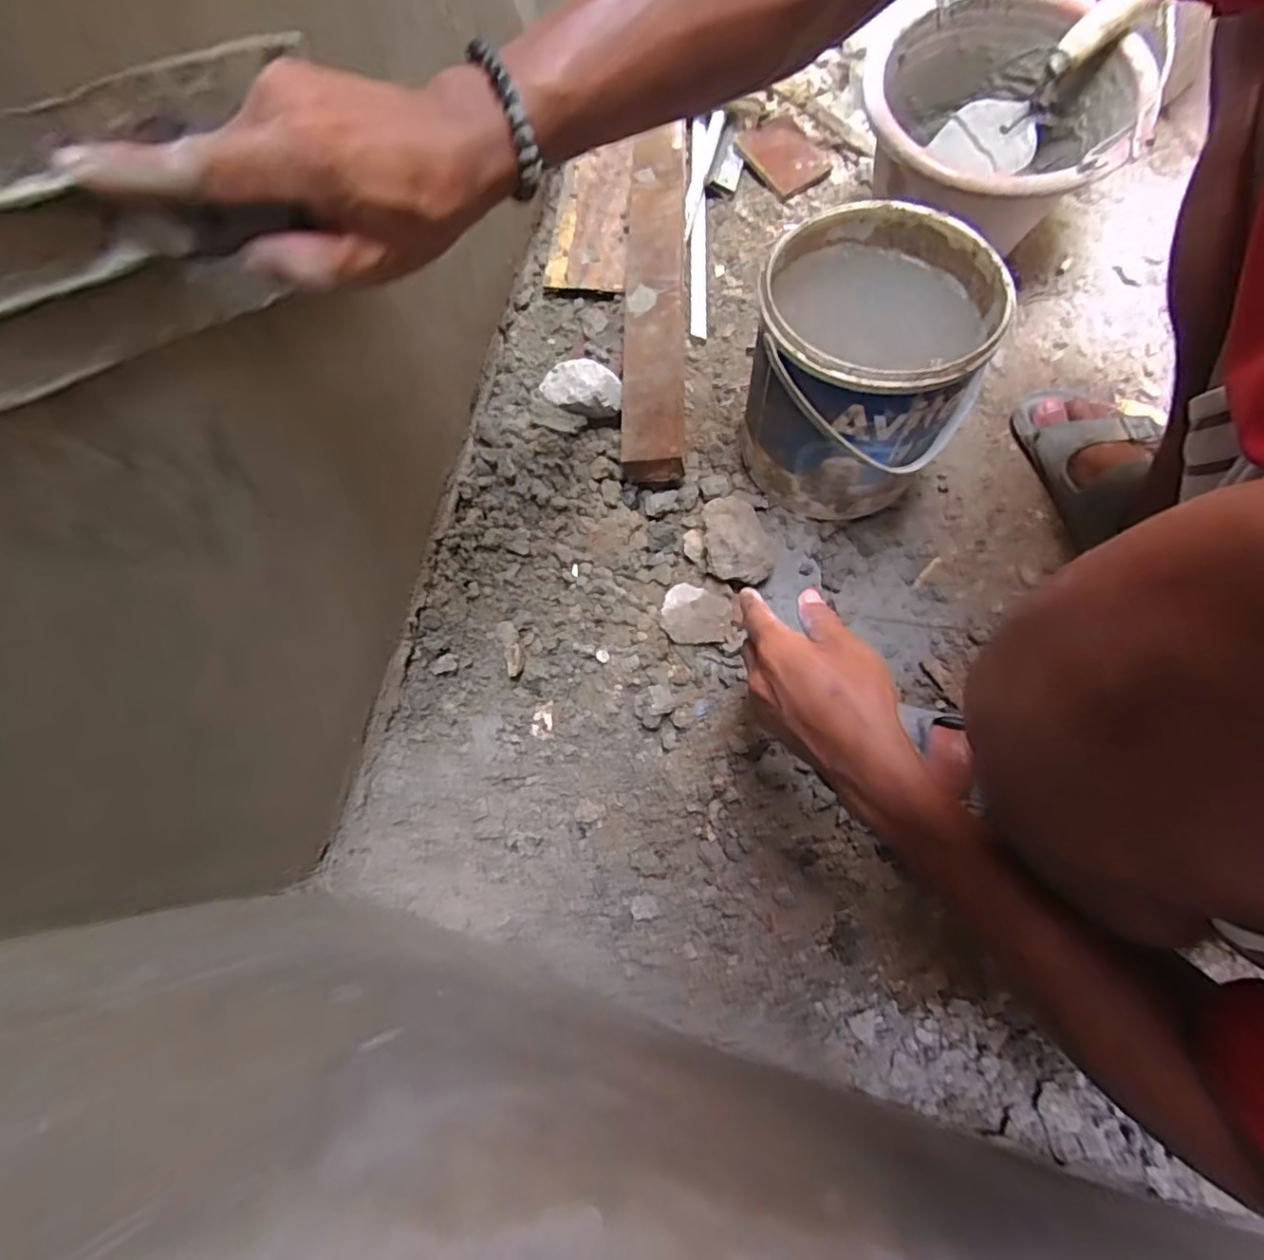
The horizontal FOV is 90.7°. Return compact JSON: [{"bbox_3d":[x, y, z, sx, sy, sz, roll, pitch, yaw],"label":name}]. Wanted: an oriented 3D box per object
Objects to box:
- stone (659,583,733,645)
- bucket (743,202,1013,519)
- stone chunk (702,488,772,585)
[{"bbox_3d":[0.059,-0.014,0.574,0.062,0.017,0.051,6,71,3],"label":"stone"},{"bbox_3d":[0.194,-0.223,0.552,0.170,0.196,0.183,0,71,1],"label":"bucket"},{"bbox_3d":[0.097,-0.087,0.587,0.062,0.056,0.095,-6,71,-1],"label":"stone chunk"}]

